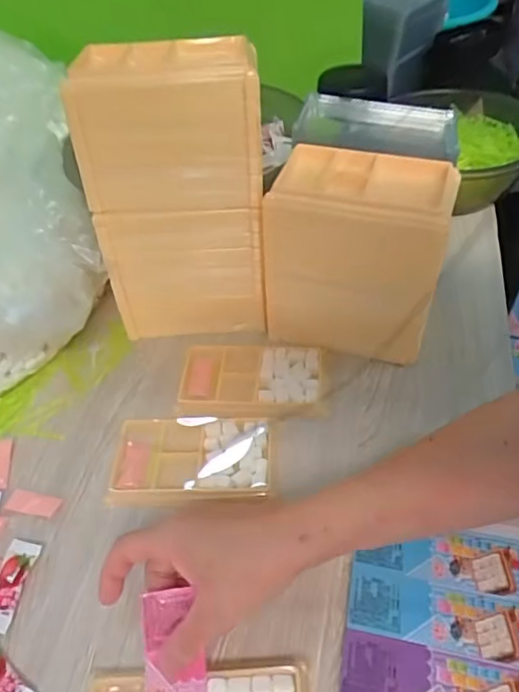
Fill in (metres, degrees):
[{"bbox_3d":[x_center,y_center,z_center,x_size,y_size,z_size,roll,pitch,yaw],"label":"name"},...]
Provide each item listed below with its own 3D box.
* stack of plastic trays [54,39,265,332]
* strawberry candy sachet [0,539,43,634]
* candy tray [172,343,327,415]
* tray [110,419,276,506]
[{"bbox_3d":[-0.064,-0.121,0.470,0.141,0.239,0.089,-2,46,3],"label":"stack of plastic trays"},{"bbox_3d":[-0.174,0.165,0.376,0.024,0.004,0.058,4,47,8],"label":"strawberry candy sachet"},{"bbox_3d":[-0.008,0.031,0.489,0.125,0.011,0.078,0,47,5],"label":"candy tray"},{"bbox_3d":[-0.056,0.091,0.438,0.128,0.011,0.075,-2,46,3],"label":"tray"}]

